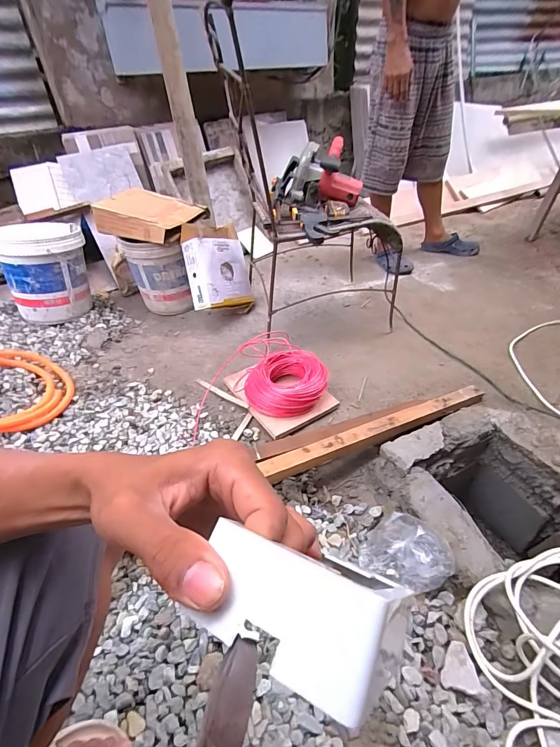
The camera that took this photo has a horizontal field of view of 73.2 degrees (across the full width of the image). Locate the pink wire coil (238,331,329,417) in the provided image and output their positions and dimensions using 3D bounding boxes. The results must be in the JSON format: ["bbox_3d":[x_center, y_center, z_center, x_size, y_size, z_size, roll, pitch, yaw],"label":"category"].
[{"bbox_3d":[0.012,0.001,1.140,0.232,0.145,0.244,-3,40,2],"label":"pink wire coil"}]

